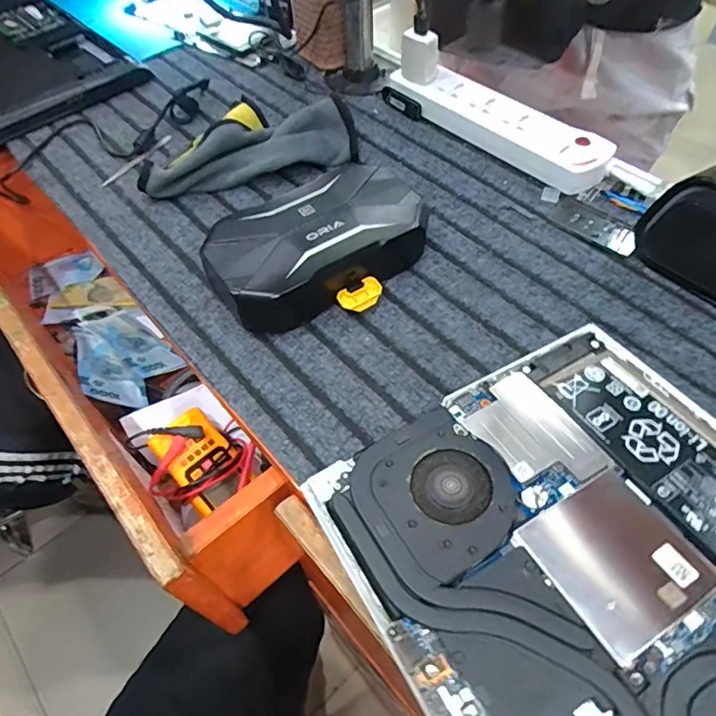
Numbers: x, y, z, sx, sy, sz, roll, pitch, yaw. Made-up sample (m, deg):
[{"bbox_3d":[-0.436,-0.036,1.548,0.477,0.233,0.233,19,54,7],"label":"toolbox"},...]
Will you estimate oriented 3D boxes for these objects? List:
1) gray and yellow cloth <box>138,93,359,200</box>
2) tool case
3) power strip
[{"bbox_3d":[-0.115,-0.227,0.547,0.222,0.046,0.097,-13,55,-8],"label":"gray and yellow cloth"},{"bbox_3d":[-0.030,-0.093,0.443,0.184,0.048,0.123,-33,60,-20],"label":"tool case"},{"bbox_3d":[0.140,-0.250,0.555,0.072,0.041,0.259,-36,61,-21],"label":"power strip"}]

